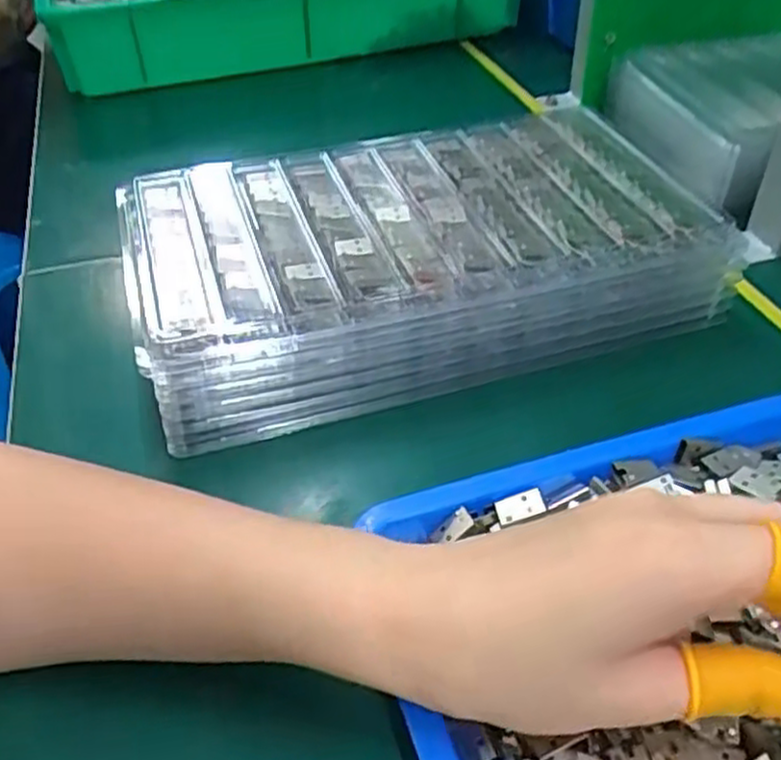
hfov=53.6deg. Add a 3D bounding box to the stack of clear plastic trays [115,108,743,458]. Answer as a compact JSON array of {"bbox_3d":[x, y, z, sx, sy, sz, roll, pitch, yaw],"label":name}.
[{"bbox_3d":[0.013,-0.074,0.411,0.290,0.050,0.165,-13,50,-10],"label":"stack of clear plastic trays"}]

